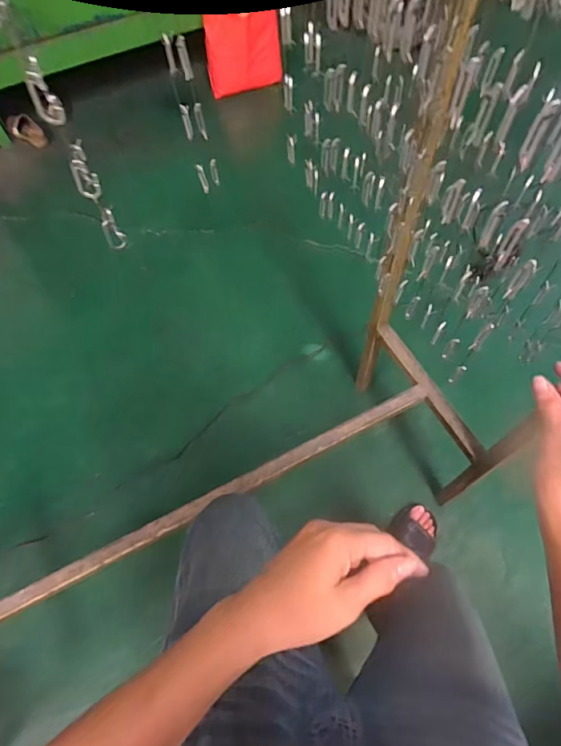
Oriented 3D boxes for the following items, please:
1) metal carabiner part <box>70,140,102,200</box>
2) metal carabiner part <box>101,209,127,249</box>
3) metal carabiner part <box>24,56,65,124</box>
[{"bbox_3d":[-0.163,-0.165,0.373,0.017,0.047,0.007,-33,67,-13],"label":"metal carabiner part"},{"bbox_3d":[-0.161,-0.135,0.433,0.006,0.043,0.021,23,68,13],"label":"metal carabiner part"},{"bbox_3d":[-0.166,-0.194,0.315,0.016,0.041,0.009,-26,66,-10],"label":"metal carabiner part"}]

